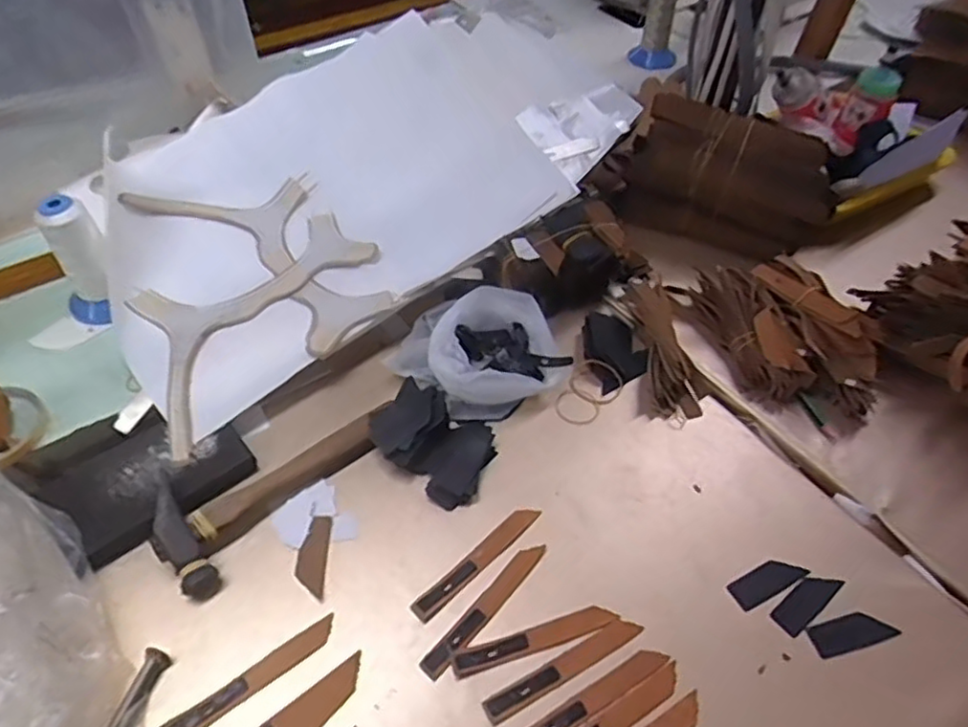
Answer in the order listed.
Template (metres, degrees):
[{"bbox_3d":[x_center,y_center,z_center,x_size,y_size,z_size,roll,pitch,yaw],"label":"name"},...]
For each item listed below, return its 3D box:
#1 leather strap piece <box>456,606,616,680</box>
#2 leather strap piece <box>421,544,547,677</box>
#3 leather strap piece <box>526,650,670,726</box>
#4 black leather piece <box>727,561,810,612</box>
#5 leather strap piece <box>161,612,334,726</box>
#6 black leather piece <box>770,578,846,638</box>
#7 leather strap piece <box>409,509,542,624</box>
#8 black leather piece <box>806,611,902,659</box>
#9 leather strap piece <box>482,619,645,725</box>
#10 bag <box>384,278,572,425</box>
[{"bbox_3d":[0.038,0.198,0.482,0.120,0.004,0.018,-14,52,-14],"label":"leather strap piece"},{"bbox_3d":[0.002,0.181,0.505,0.017,0.004,0.127,34,56,24],"label":"leather strap piece"},{"bbox_3d":[0.073,0.231,0.461,0.122,0.004,0.019,-23,54,-21],"label":"leather strap piece"},{"bbox_3d":[0.219,0.168,0.520,0.062,0.004,0.023,-21,54,-19],"label":"black leather piece"},{"bbox_3d":[-0.158,0.217,0.463,0.123,0.004,0.017,-30,57,-25],"label":"leather strap piece"},{"bbox_3d":[0.244,0.180,0.510,0.062,0.004,0.023,-33,61,-22],"label":"black leather piece"},{"bbox_3d":[-0.005,0.152,0.523,0.123,0.004,0.017,-36,60,-28],"label":"leather strap piece"},{"bbox_3d":[0.271,0.198,0.496,0.062,0.004,0.023,-11,51,-12],"label":"black leather piece"},{"bbox_3d":[0.057,0.215,0.479,0.125,0.004,0.017,-22,54,-20],"label":"leather strap piece"},{"bbox_3d":[-0.010,-0.015,0.623,0.135,0.058,0.128,-22,54,-20],"label":"bag"}]

